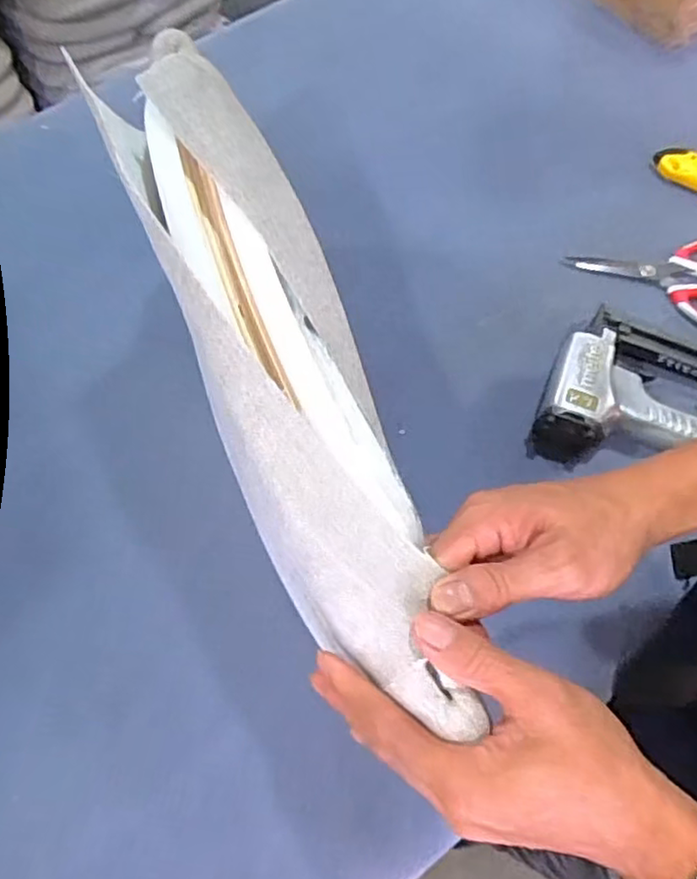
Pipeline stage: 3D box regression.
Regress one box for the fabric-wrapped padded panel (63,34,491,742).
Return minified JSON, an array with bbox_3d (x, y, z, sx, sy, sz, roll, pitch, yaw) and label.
[{"bbox_3d":[-0.033,-0.044,0.336,0.088,0.062,0.385,-20,74,-7],"label":"fabric-wrapped padded panel"}]

